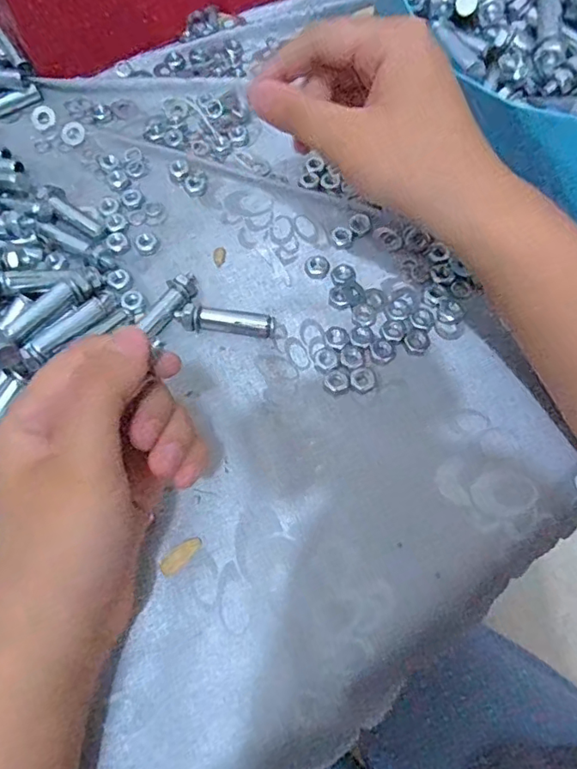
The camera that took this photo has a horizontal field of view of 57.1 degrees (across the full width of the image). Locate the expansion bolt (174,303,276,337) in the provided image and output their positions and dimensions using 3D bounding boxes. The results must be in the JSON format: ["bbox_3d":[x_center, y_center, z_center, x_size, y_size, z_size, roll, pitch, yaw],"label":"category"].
[{"bbox_3d":[-0.035,-0.035,0.294,0.054,0.012,0.012,2,66,0],"label":"expansion bolt"}]

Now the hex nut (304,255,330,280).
[{"bbox_3d":[0.017,-0.070,0.313,0.014,0.005,0.016,7,66,2],"label":"hex nut"}]

